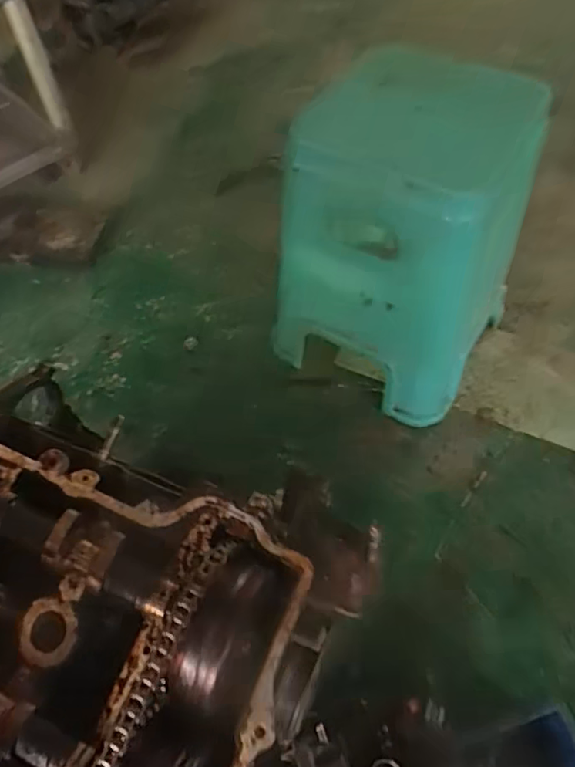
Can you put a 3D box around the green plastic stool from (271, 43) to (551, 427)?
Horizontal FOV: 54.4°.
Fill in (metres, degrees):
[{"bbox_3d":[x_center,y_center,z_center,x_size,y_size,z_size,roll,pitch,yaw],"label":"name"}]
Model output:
[{"bbox_3d":[0.175,-0.219,0.916,0.348,0.468,0.297,27,62,19],"label":"green plastic stool"}]

